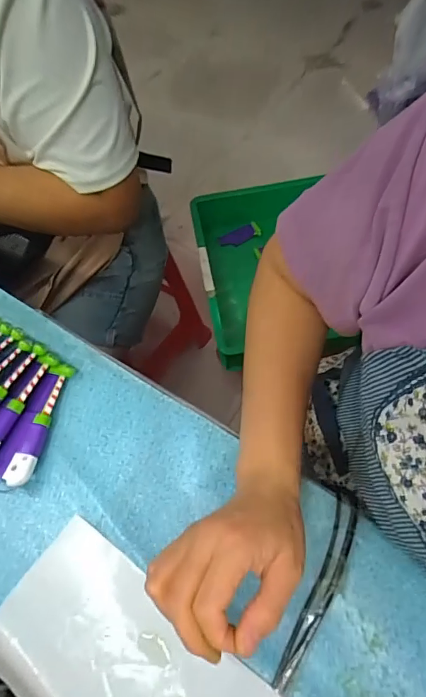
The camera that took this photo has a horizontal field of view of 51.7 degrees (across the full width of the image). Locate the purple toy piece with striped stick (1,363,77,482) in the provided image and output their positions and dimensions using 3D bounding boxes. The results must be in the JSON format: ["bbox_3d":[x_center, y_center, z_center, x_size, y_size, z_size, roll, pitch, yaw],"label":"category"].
[{"bbox_3d":[-0.158,0.069,0.409,0.023,0.023,0.119,8,60,8],"label":"purple toy piece with striped stick"}]

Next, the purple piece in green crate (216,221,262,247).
[{"bbox_3d":[0.054,-0.235,0.923,0.091,0.025,0.026,-19,58,12],"label":"purple piece in green crate"}]

